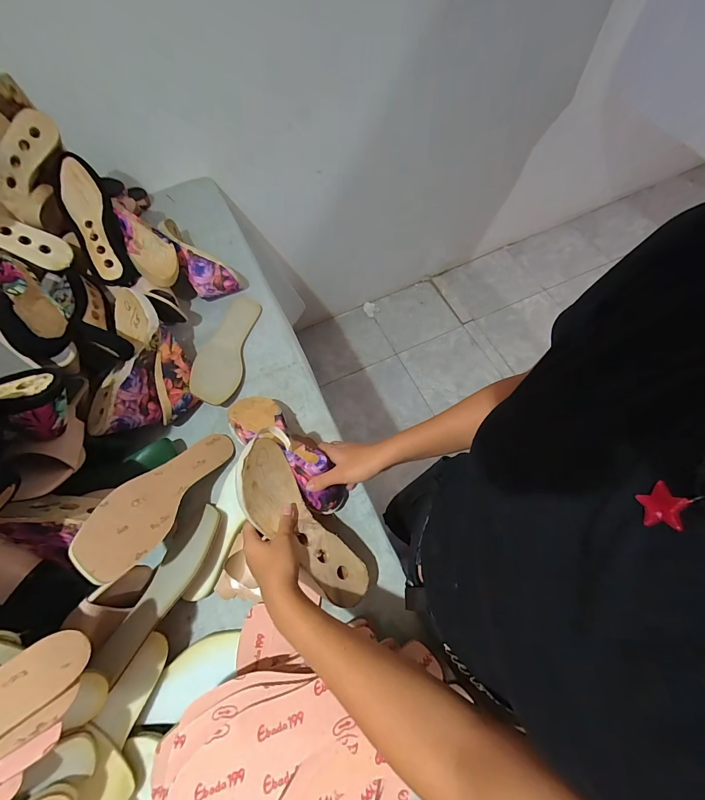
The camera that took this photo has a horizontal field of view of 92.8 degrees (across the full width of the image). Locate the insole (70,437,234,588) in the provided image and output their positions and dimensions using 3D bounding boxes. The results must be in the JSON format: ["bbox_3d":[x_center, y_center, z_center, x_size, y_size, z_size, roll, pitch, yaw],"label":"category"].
[{"bbox_3d":[-0.260,0.126,0.469,0.079,0.009,0.242,41,37,-5],"label":"insole"}]

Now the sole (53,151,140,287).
[{"bbox_3d":[-0.460,-0.307,0.594,0.081,0.060,0.246,-25,86,-8],"label":"sole"}]

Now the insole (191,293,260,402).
[{"bbox_3d":[-0.238,-0.102,0.629,0.082,0.019,0.236,16,60,-21],"label":"insole"}]

